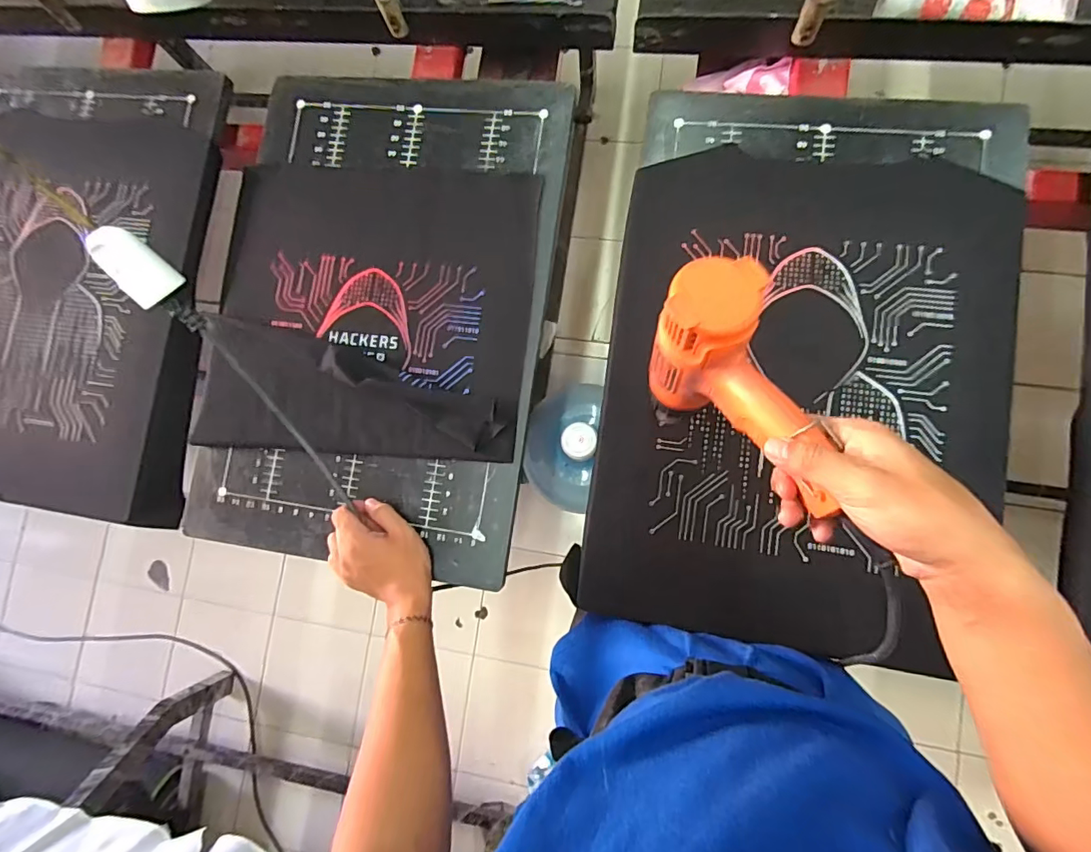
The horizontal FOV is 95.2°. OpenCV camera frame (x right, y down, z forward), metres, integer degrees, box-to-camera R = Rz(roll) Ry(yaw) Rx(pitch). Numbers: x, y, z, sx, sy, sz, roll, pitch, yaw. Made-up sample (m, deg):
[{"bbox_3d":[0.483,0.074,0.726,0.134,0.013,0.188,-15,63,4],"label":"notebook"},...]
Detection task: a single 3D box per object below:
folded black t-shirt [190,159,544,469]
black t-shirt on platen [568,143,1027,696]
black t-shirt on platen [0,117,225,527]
[{"bbox_3d":[-0.216,-0.143,0.582,0.395,0.027,0.345,3,83,7],"label":"folded black t-shirt"},{"bbox_3d":[0.267,-0.042,0.514,0.390,0.025,0.517,8,84,7],"label":"black t-shirt on platen"},{"bbox_3d":[-0.671,-0.170,0.688,0.434,0.072,0.540,8,84,9],"label":"black t-shirt on platen"}]

